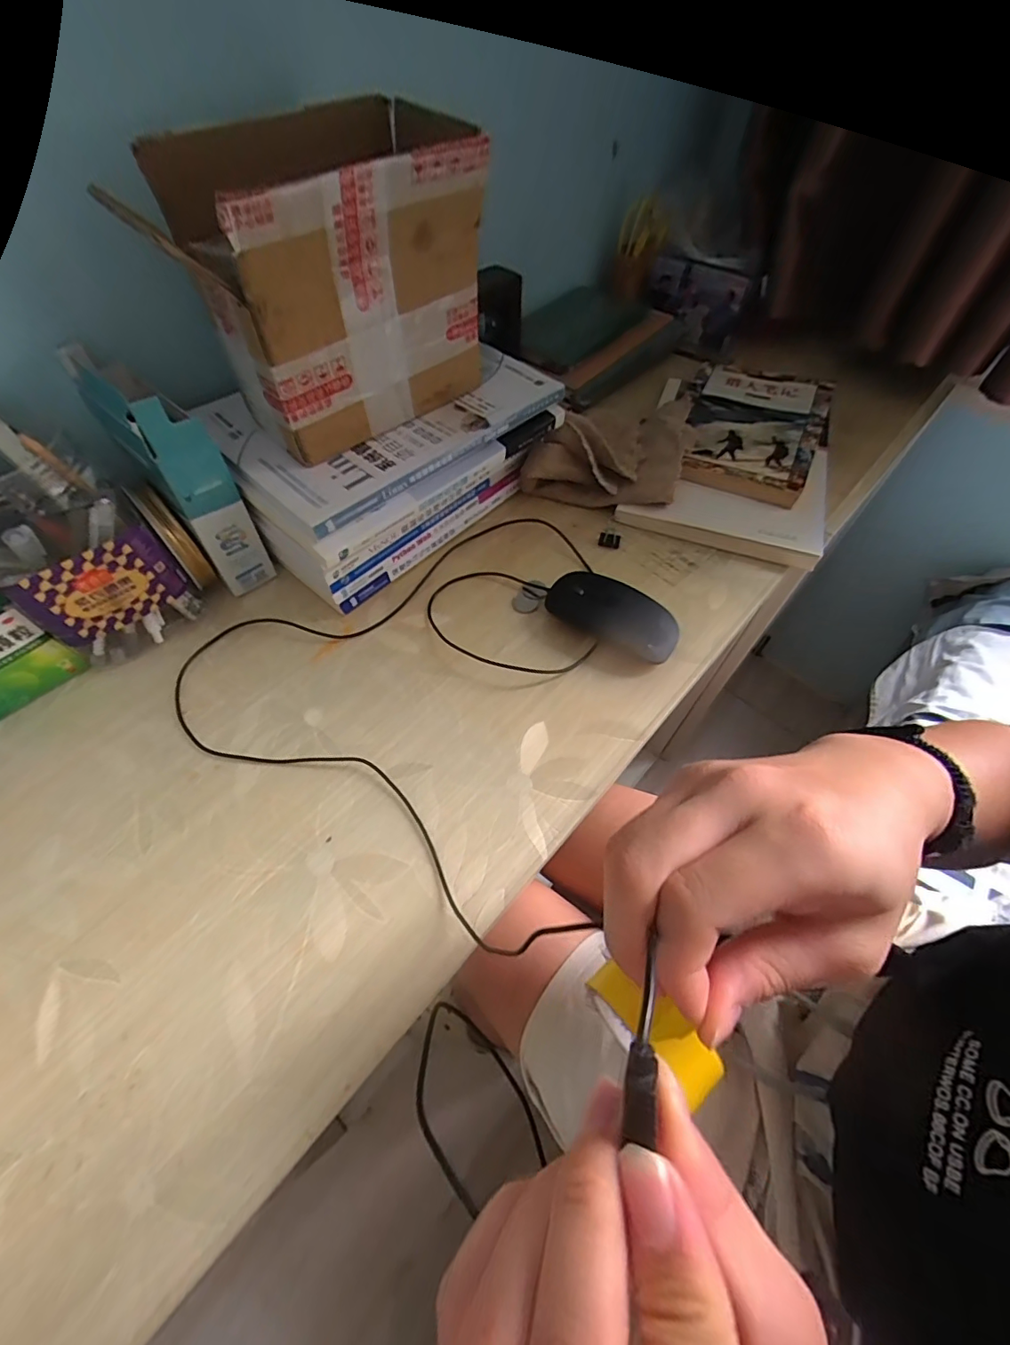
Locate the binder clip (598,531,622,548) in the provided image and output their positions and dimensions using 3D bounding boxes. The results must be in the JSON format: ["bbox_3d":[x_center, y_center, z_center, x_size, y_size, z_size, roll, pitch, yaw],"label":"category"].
[{"bbox_3d":[0.099,-0.125,0.473,0.020,0.009,0.010,17,58,10],"label":"binder clip"}]

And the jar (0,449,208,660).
[{"bbox_3d":[-0.306,-0.088,0.360,0.095,0.156,0.081,-36,65,-20],"label":"jar"}]

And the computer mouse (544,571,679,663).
[{"bbox_3d":[0.089,-0.047,0.416,0.109,0.028,0.051,26,61,15],"label":"computer mouse"}]

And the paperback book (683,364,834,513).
[{"bbox_3d":[0.268,-0.270,0.547,0.146,0.022,0.239,23,61,14],"label":"paperback book"}]

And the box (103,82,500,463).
[{"bbox_3d":[-0.110,-0.263,0.339,0.192,0.168,0.111,-35,64,-20],"label":"box"}]

